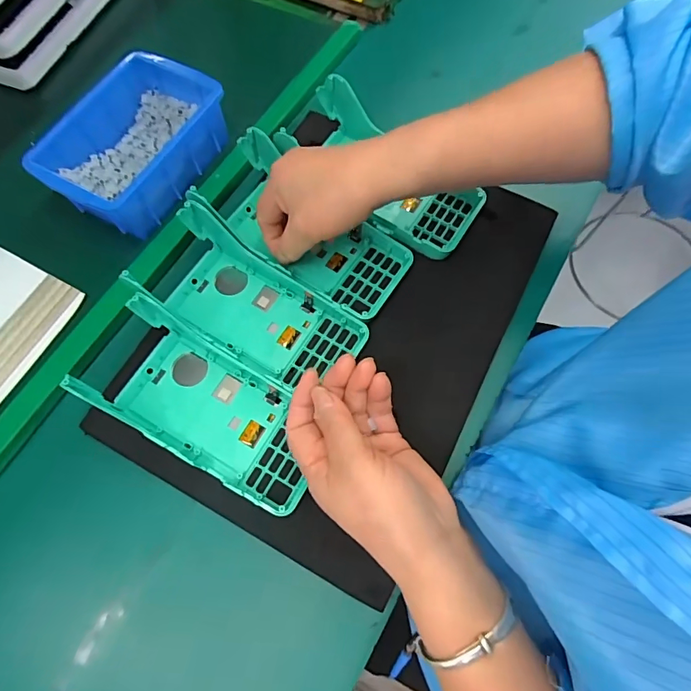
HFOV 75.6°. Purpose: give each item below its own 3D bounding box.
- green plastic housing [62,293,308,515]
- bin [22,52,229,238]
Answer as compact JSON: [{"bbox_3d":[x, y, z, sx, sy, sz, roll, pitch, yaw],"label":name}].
[{"bbox_3d":[-0.098,0.043,0.315,0.170,0.027,0.078,30,72,11],"label":"green plastic housing"},{"bbox_3d":[-0.180,-0.172,0.384,0.115,0.057,0.156,31,72,13],"label":"bin"}]

